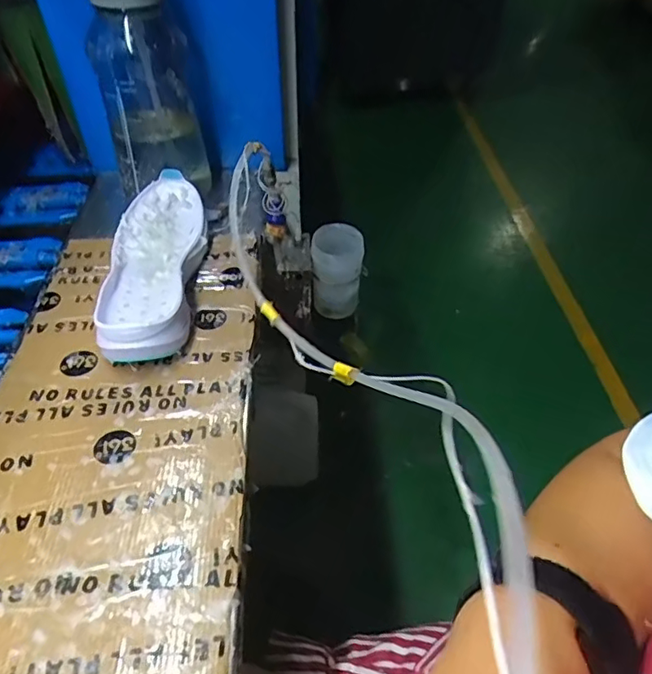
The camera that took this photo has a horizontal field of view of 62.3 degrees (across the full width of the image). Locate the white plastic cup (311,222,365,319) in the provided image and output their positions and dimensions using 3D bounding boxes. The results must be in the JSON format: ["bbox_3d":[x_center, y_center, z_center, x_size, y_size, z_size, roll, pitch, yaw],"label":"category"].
[{"bbox_3d":[0.019,-0.097,0.796,0.070,0.127,0.073,1,46,-1],"label":"white plastic cup"}]

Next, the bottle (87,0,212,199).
[{"bbox_3d":[-0.213,-0.311,0.641,0.113,0.285,0.105,-12,47,-13],"label":"bottle"}]

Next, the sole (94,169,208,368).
[{"bbox_3d":[-0.184,-0.080,0.593,0.103,0.047,0.277,-6,46,-7],"label":"sole"}]

